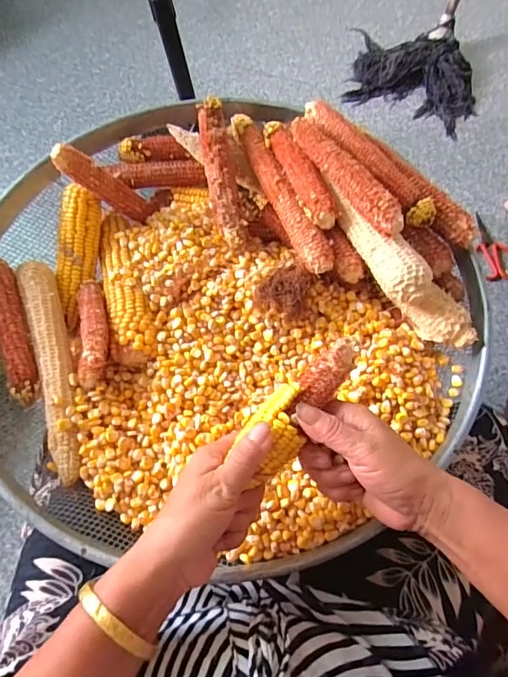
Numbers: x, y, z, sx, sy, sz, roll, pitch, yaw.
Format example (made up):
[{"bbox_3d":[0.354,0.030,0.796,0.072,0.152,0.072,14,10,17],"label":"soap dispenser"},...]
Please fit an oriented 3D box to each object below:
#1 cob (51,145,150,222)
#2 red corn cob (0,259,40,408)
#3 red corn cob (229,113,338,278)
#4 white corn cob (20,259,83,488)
[{"bbox_3d":[-0.164,-0.168,0.495,0.022,0.122,0.021,-20,62,27],"label":"cob"},{"bbox_3d":[-0.241,-0.010,0.448,0.025,0.030,0.155,-19,65,-7],"label":"red corn cob"},{"bbox_3d":[0.028,-0.162,0.486,0.028,0.024,0.221,-21,65,-7],"label":"red corn cob"},{"bbox_3d":[-0.198,0.024,0.441,0.031,0.024,0.230,-17,66,-6],"label":"white corn cob"}]

